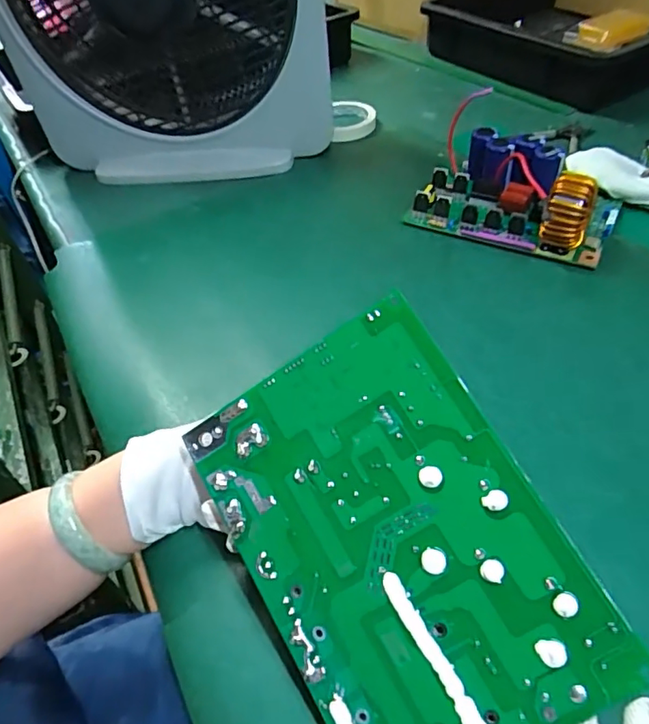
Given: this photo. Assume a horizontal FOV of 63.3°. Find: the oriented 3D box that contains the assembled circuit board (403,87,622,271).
[{"bbox_3d":[0.201,-0.179,0.547,0.194,0.066,0.126,22,54,24],"label":"assembled circuit board"}]

